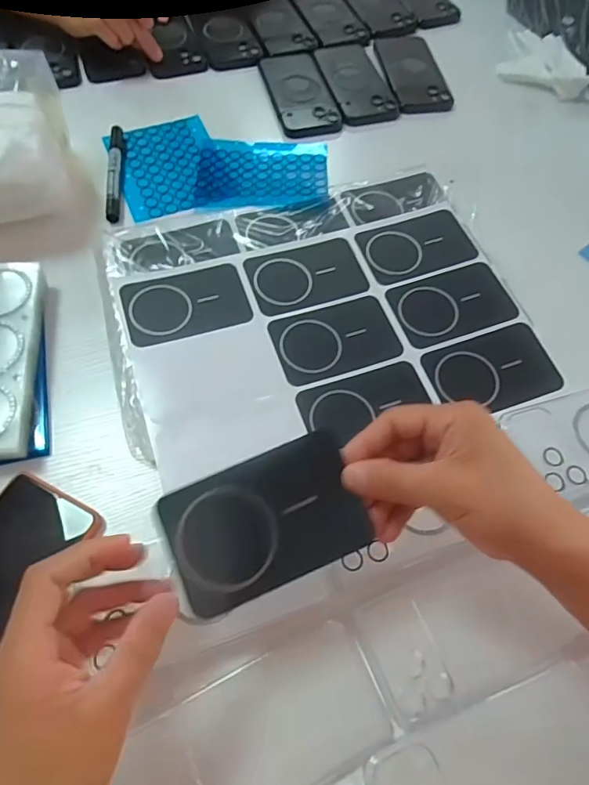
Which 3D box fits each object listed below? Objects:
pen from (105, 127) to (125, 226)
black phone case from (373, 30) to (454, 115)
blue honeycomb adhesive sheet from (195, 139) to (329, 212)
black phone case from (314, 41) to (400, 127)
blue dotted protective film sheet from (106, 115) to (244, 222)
[{"bbox_3d":[-0.193,-0.237,0.533,0.015,0.011,0.137,-5,63,-3],"label":"pen"},{"bbox_3d":[0.150,-0.422,0.642,0.075,0.014,0.172,-7,63,-4],"label":"black phone case"},{"bbox_3d":[-0.035,-0.242,0.548,0.142,0.007,0.120,-2,57,-1],"label":"blue honeycomb adhesive sheet"},{"bbox_3d":[0.075,-0.391,0.623,0.073,0.008,0.165,-13,63,-7],"label":"black phone case"},{"bbox_3d":[-0.137,-0.250,0.548,0.113,0.008,0.153,-20,65,-11],"label":"blue dotted protective film sheet"}]

